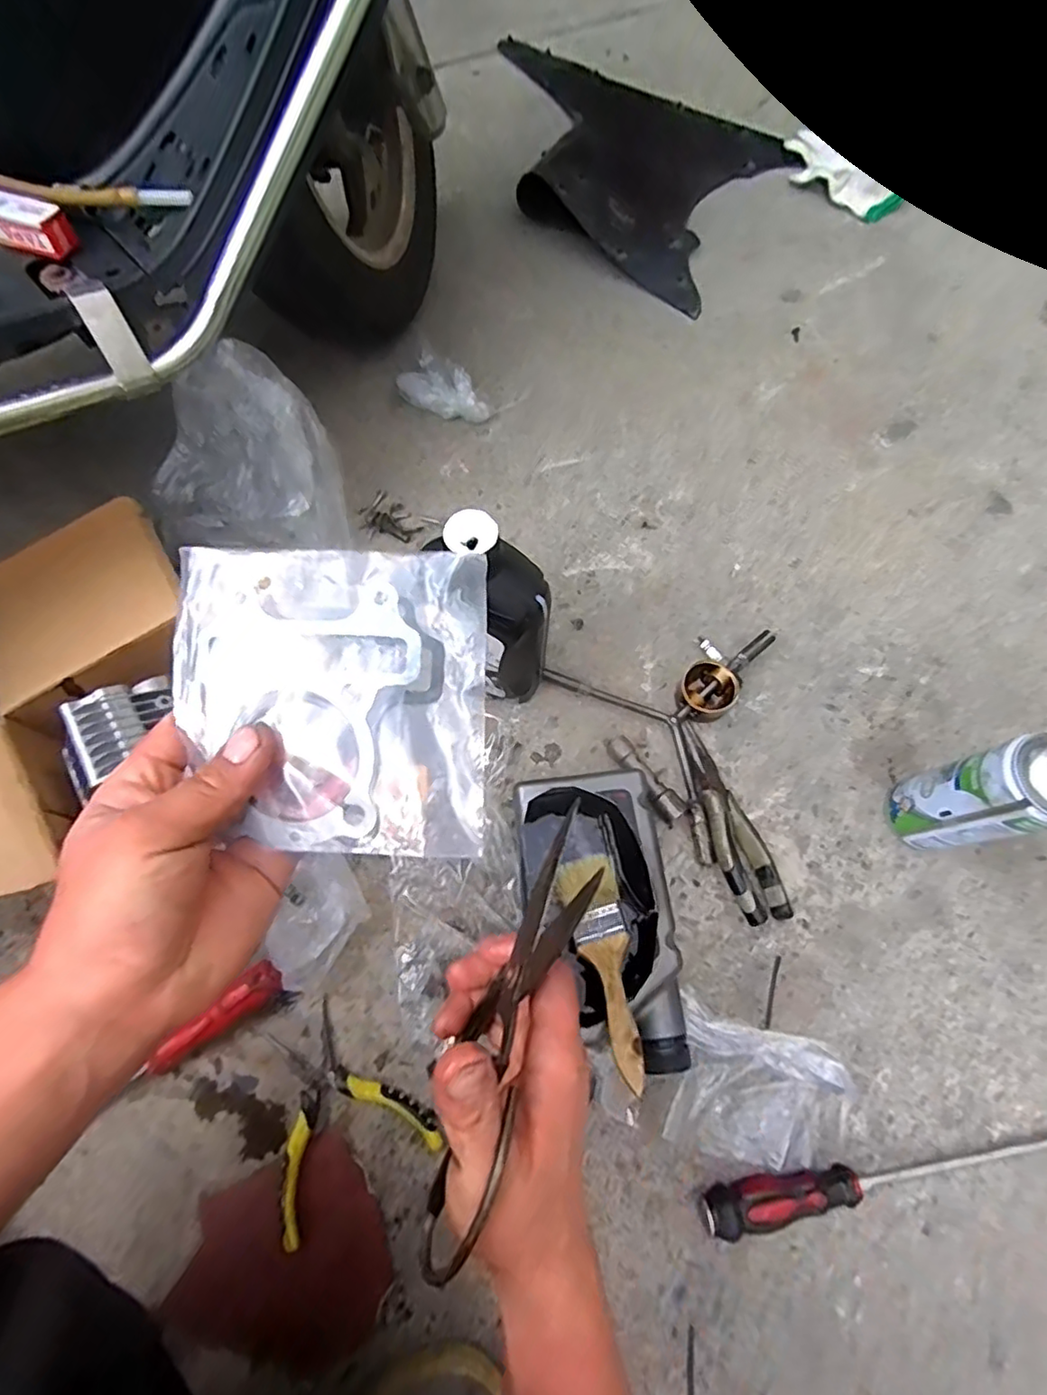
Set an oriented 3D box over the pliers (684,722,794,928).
[{"bbox_3d":[0.180,0.111,0.549,0.046,0.035,0.174,-17,71,-6],"label":"pliers"}]

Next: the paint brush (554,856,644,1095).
[{"bbox_3d":[0.060,0.200,0.468,0.048,0.011,0.167,-17,46,7],"label":"paint brush"}]

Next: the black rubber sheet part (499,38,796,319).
[{"bbox_3d":[0.110,-0.780,0.871,0.501,0.060,0.400,31,73,11],"label":"black rubber sheet part"}]

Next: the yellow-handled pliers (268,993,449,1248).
[{"bbox_3d":[-0.146,0.310,0.473,0.115,0.022,0.132,-27,72,-10],"label":"yellow-handled pliers"}]

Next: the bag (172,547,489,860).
[{"bbox_3d":[-0.086,0.002,0.277,0.138,0.008,0.134,1,91,0],"label":"bag"}]

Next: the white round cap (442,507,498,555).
[{"bbox_3d":[-0.036,-0.111,0.415,0.035,0.006,0.034,1,68,-2],"label":"white round cap"}]

